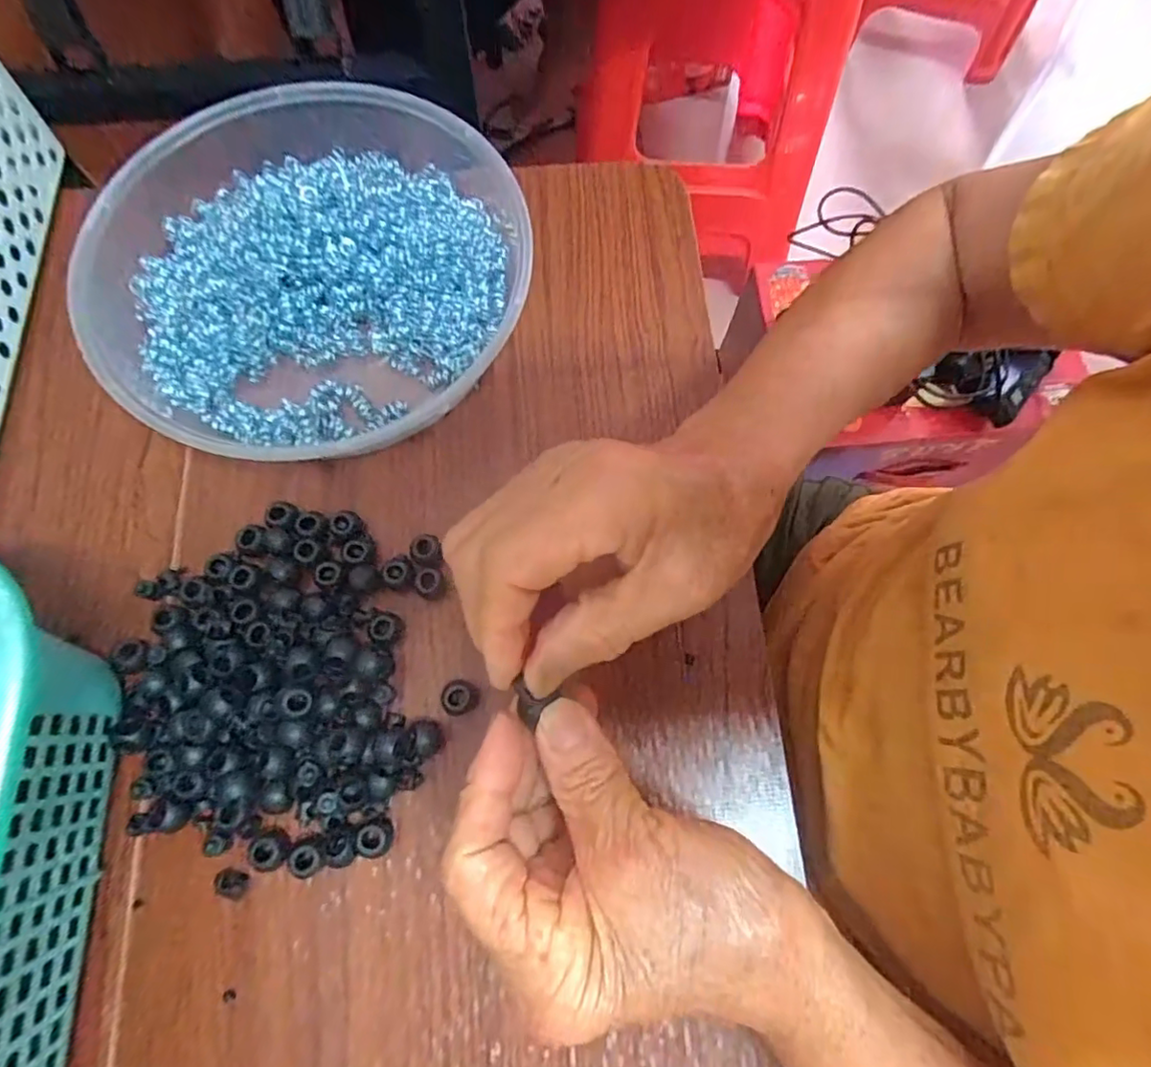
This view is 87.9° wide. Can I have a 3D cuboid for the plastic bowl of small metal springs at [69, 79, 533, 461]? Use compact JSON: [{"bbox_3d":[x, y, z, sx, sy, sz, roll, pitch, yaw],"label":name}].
[{"bbox_3d":[-0.146,-0.149,0.323,0.219,0.047,0.210,0,72,-1],"label":"plastic bowl of small metal springs"}]

